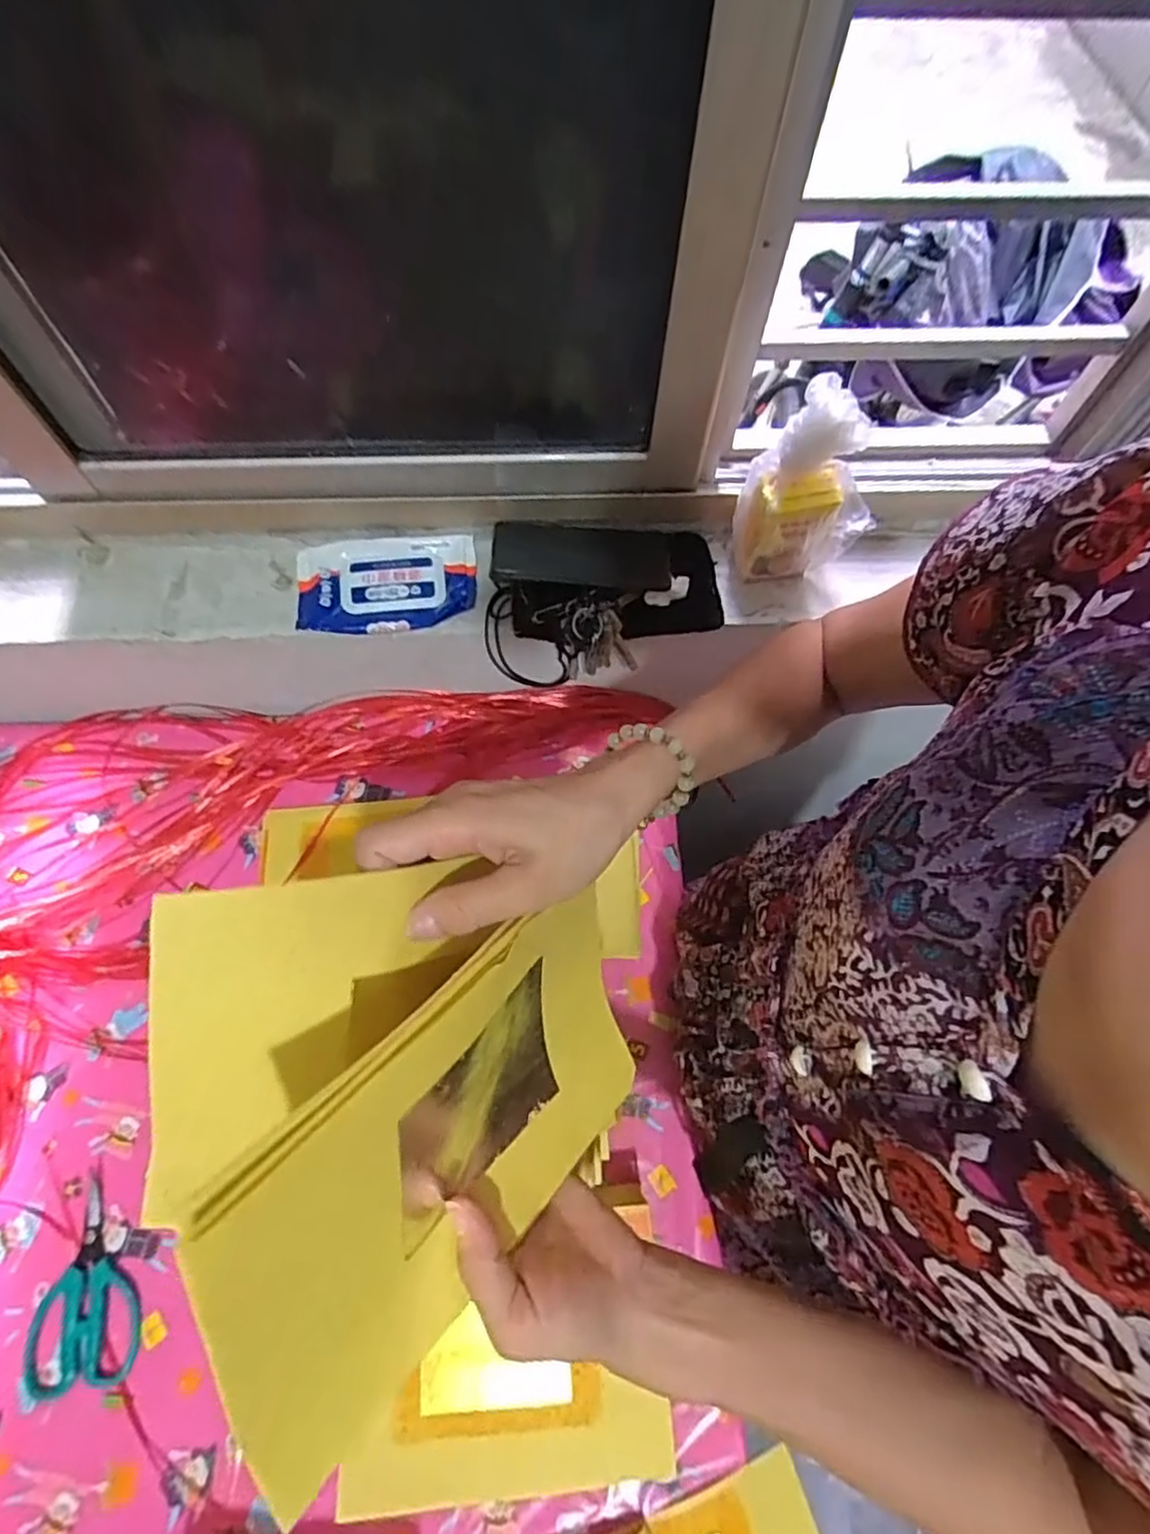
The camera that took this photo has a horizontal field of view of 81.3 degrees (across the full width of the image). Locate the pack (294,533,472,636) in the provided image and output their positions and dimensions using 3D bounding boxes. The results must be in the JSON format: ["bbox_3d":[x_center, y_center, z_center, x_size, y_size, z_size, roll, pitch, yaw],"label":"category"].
[{"bbox_3d":[-0.181,-0.177,0.647,0.167,0.019,0.100,-5,67,-4],"label":"pack"}]

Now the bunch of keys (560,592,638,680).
[{"bbox_3d":[0.024,-0.127,0.634,0.075,0.048,0.062,-9,67,-6],"label":"bunch of keys"}]

